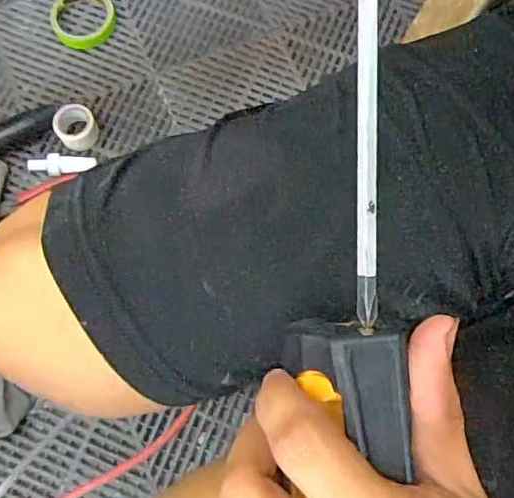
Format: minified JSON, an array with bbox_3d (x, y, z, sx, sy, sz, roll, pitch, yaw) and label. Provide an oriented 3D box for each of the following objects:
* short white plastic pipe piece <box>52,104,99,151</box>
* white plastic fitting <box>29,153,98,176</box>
[{"bbox_3d":[-0.256,-0.172,0.801,0.055,0.045,0.054,0,75,-1],"label":"short white plastic pipe piece"},{"bbox_3d":[-0.276,-0.116,0.793,0.093,0.022,0.030,-1,75,-1],"label":"white plastic fitting"}]

